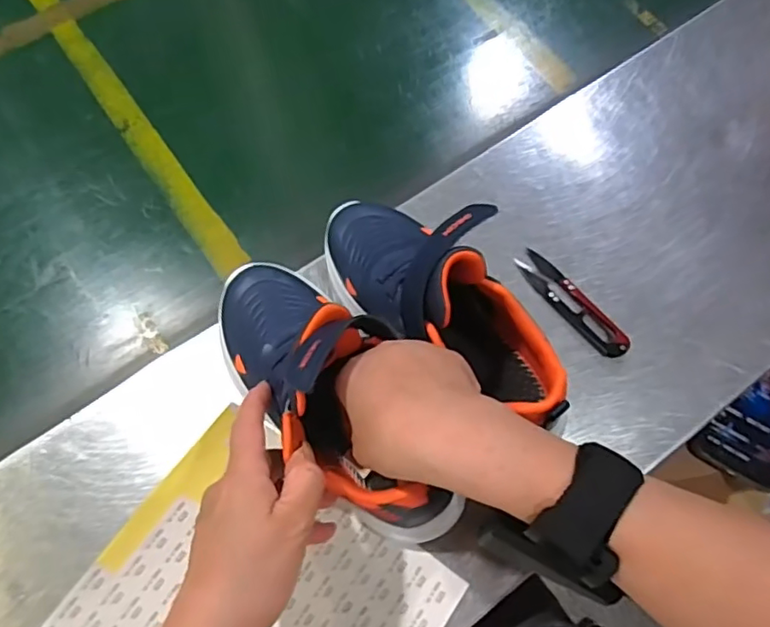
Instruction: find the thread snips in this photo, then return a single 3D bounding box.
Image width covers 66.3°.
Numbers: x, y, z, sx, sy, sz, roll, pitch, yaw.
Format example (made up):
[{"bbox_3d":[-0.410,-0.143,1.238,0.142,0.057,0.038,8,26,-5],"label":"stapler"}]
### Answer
[{"bbox_3d":[0.143,-0.009,0.450,0.025,0.012,0.103,-38,77,-12],"label":"thread snips"}]

